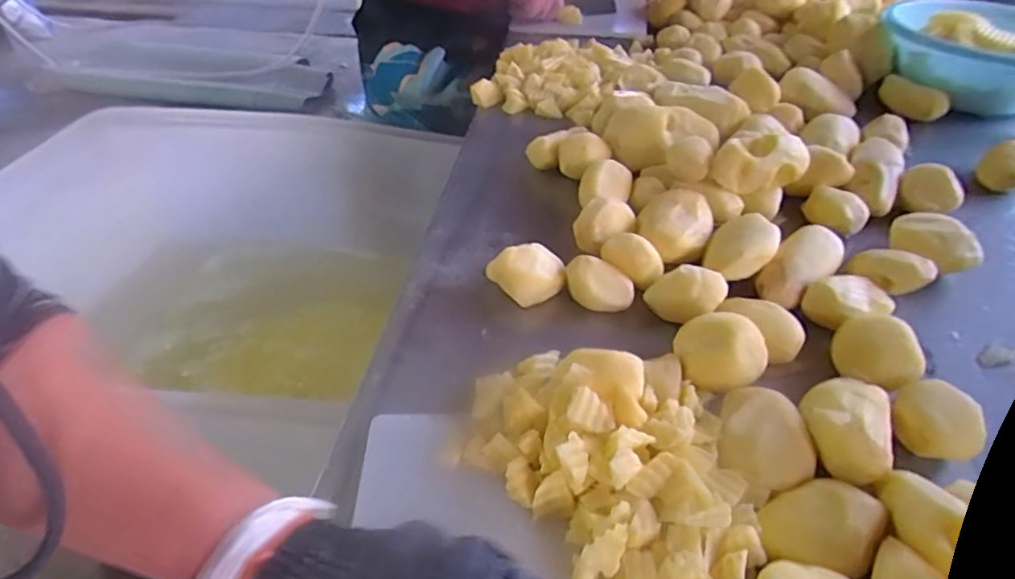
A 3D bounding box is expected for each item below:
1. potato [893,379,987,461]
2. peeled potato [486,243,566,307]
[{"bbox_3d":[0.309,0.100,0.425,0.055,0.040,0.058,0,42,0],"label":"potato"},{"bbox_3d":[0.022,-0.015,0.550,0.060,0.043,0.065,0,42,0],"label":"peeled potato"}]

